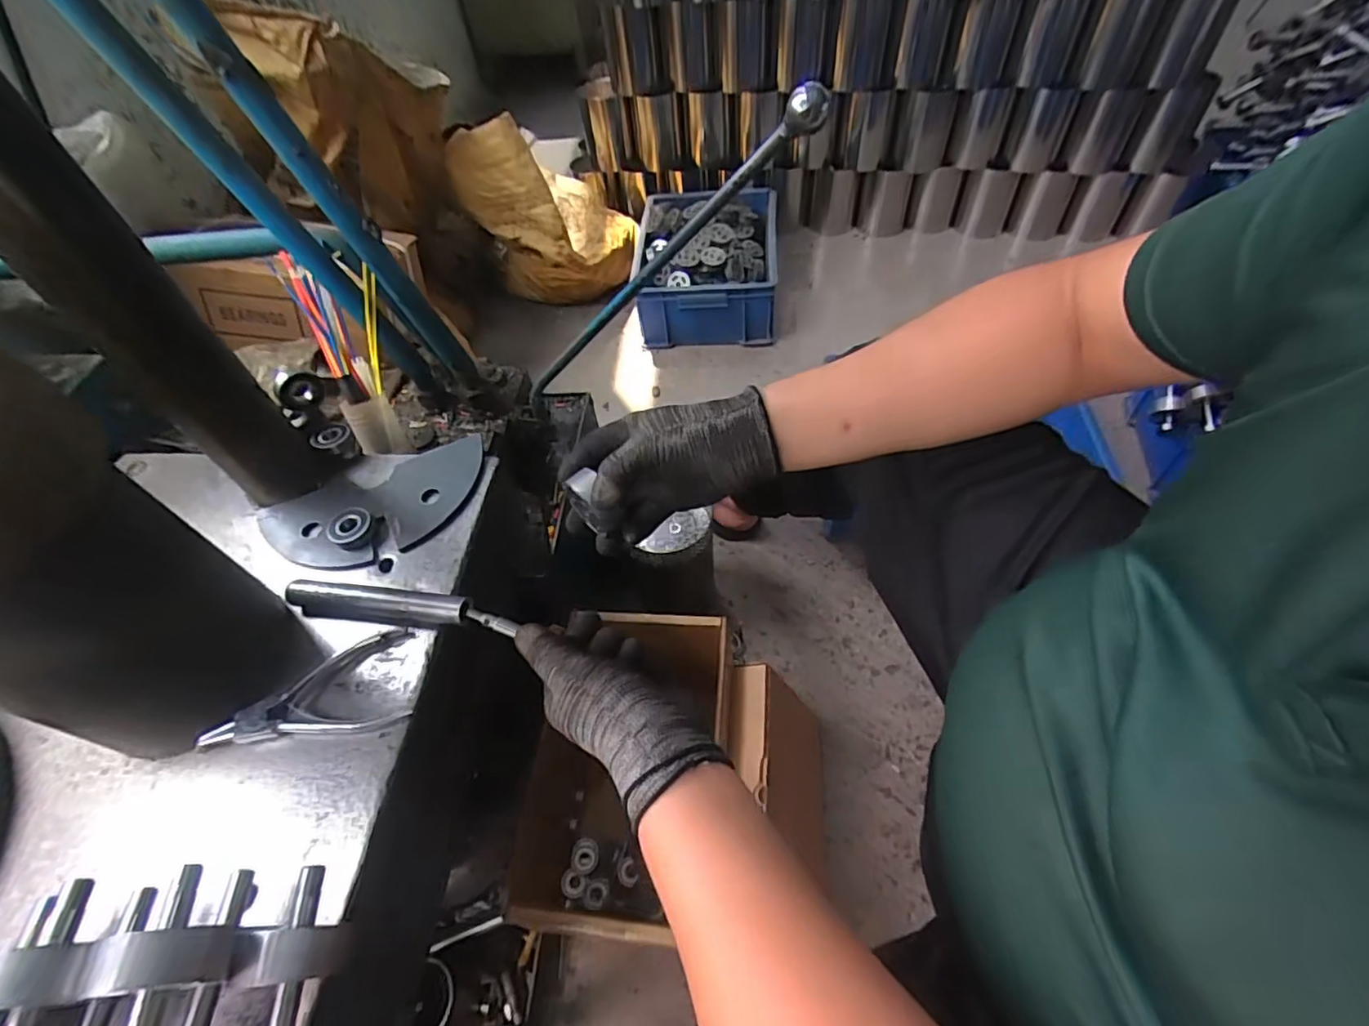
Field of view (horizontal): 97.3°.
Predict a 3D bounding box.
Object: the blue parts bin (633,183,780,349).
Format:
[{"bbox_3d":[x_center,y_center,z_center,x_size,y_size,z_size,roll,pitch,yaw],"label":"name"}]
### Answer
[{"bbox_3d":[0.050,-0.569,1.370,0.310,0.158,0.417,2,54,7],"label":"blue parts bin"}]

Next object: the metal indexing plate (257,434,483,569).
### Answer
[{"bbox_3d":[-0.258,-0.009,0.512,0.185,0.013,0.101,-27,56,-14],"label":"metal indexing plate"}]

